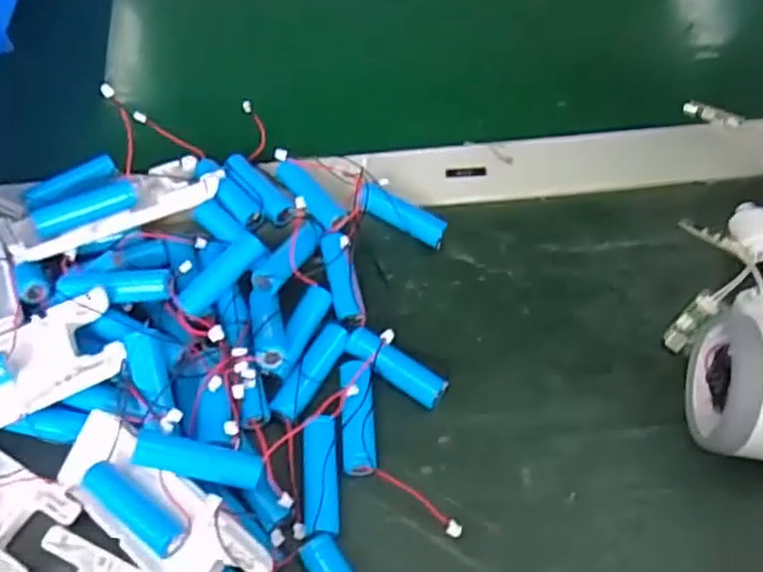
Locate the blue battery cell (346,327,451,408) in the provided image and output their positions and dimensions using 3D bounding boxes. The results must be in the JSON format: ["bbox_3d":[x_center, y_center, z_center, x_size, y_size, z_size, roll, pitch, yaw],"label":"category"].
[{"bbox_3d":[0.006,0.039,0.334,0.051,0.014,0.016,31,62,19],"label":"blue battery cell"}]

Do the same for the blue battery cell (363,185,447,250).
[{"bbox_3d":[0.011,-0.037,0.373,0.048,0.011,0.014,29,60,-6],"label":"blue battery cell"}]

